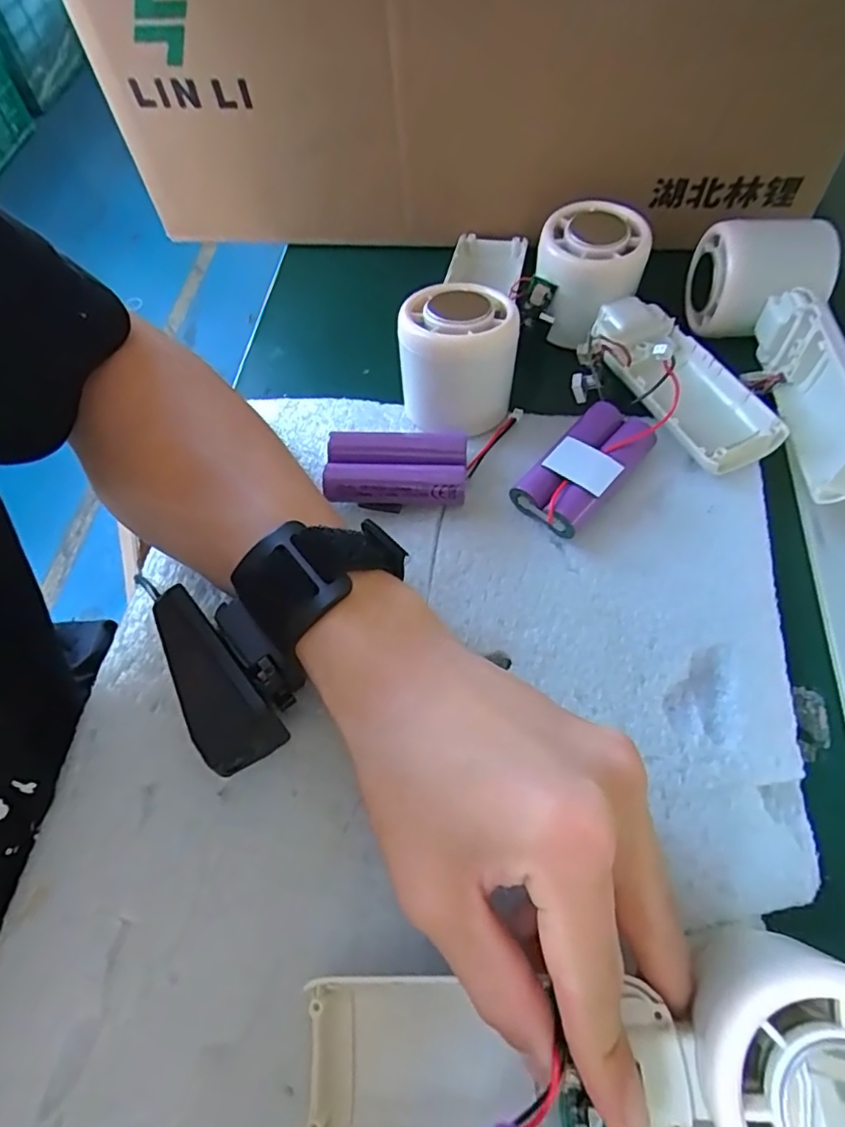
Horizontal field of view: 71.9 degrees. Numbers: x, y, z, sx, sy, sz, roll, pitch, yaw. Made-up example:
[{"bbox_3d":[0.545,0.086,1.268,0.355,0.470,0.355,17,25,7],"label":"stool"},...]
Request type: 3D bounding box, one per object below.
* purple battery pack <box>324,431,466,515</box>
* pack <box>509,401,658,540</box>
[{"bbox_3d":[-0.012,-0.042,0.275,0.064,0.018,0.036,3,62,5],"label":"purple battery pack"},{"bbox_3d":[0.076,-0.045,0.271,0.035,0.022,0.067,39,70,20],"label":"pack"}]

